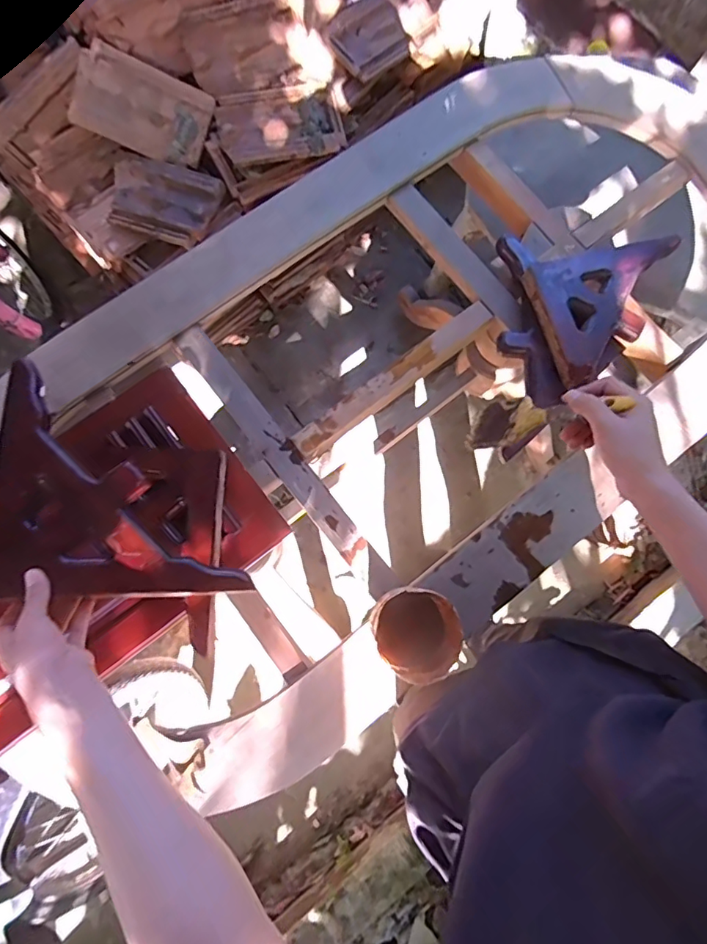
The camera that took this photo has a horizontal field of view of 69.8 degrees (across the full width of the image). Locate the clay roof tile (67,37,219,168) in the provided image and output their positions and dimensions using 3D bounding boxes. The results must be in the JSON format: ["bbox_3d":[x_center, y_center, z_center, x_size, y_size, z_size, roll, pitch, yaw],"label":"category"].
[{"bbox_3d":[-0.538,-0.933,1.304,0.316,0.043,0.194,14,115,-19],"label":"clay roof tile"}]

